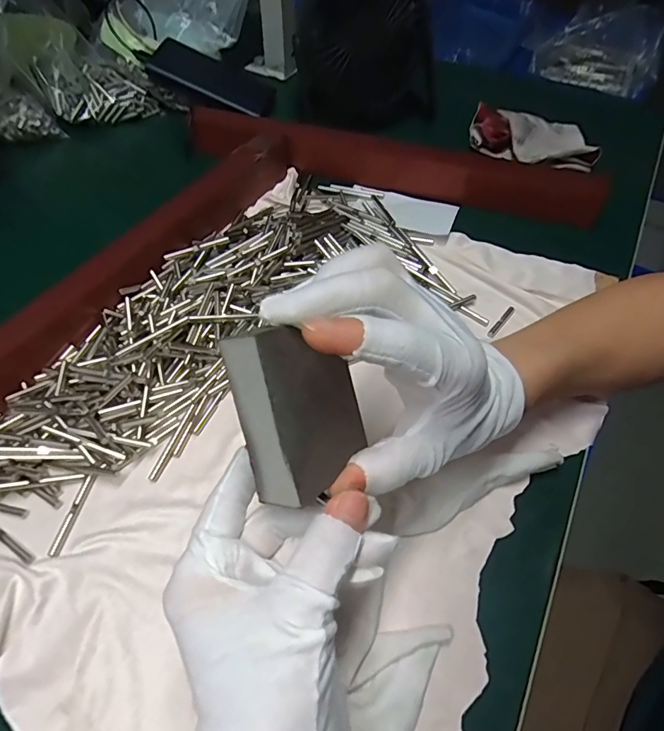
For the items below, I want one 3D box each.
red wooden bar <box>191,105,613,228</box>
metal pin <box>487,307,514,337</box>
[{"bbox_3d":[0.056,-0.197,0.444,0.396,0.030,0.047,12,56,6],"label":"red wooden bar"},{"bbox_3d":[0.130,-0.035,0.355,0.005,0.004,0.034,37,62,20],"label":"metal pin"}]

